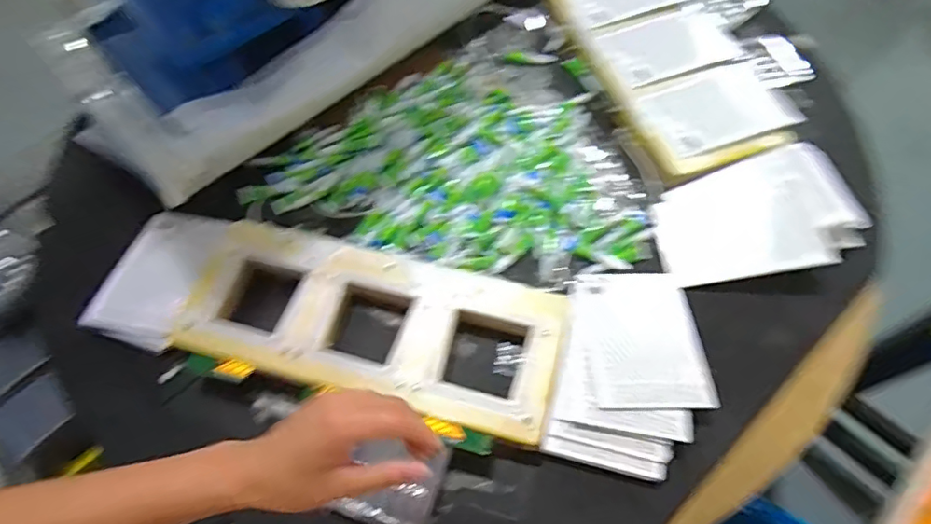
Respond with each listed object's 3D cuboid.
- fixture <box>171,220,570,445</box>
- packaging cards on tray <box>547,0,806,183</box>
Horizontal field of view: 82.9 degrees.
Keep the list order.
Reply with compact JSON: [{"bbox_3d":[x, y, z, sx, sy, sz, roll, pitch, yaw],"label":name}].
[{"bbox_3d":[-0.103,0.066,0.598,0.421,0.035,0.167,13,62,10],"label":"fixture"},{"bbox_3d":[0.297,-0.309,0.778,0.233,0.032,0.429,-19,62,-8],"label":"packaging cards on tray"}]

